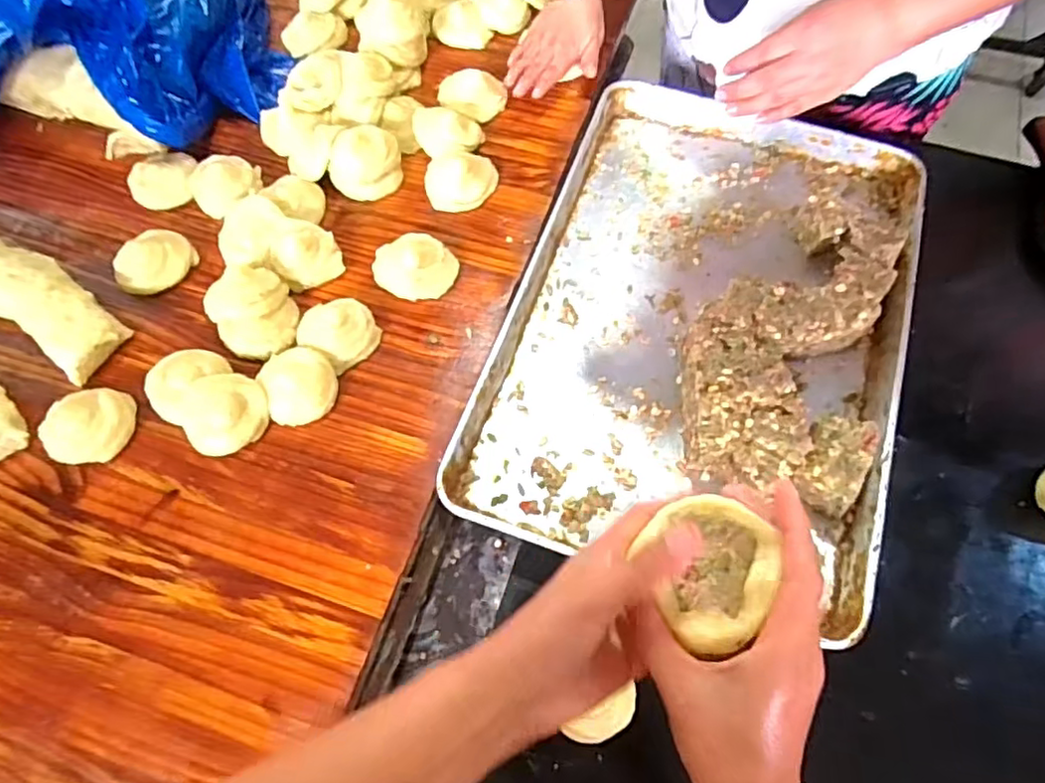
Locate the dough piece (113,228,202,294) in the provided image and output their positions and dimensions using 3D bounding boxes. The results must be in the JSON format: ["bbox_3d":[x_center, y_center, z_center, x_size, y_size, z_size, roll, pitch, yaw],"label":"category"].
[{"bbox_3d":[-0.417,-0.145,0.714,0.072,0.033,0.086,39,72,16],"label":"dough piece"}]

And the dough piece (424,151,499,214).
[{"bbox_3d":[-0.072,-0.253,0.746,0.084,0.030,0.077,-5,66,-2],"label":"dough piece"}]

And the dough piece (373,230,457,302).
[{"bbox_3d":[-0.120,-0.142,0.702,0.080,0.025,0.086,0,66,1],"label":"dough piece"}]

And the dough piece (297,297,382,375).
[{"bbox_3d":[-0.193,-0.067,0.662,0.076,0.035,0.070,0,66,1],"label":"dough piece"}]

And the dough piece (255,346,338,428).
[{"bbox_3d":[-0.227,-0.012,0.633,0.070,0.041,0.084,-27,68,-11],"label":"dough piece"}]

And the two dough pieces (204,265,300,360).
[{"bbox_3d":[-0.284,-0.085,0.662,0.085,0.040,0.095,-36,71,-14],"label":"two dough pieces"}]

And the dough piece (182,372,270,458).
[{"bbox_3d":[-0.295,0.021,0.623,0.077,0.039,0.082,14,67,7],"label":"dough piece"}]

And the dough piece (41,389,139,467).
[{"bbox_3d":[-0.433,0.033,0.625,0.077,0.028,0.075,0,66,1],"label":"dough piece"}]

